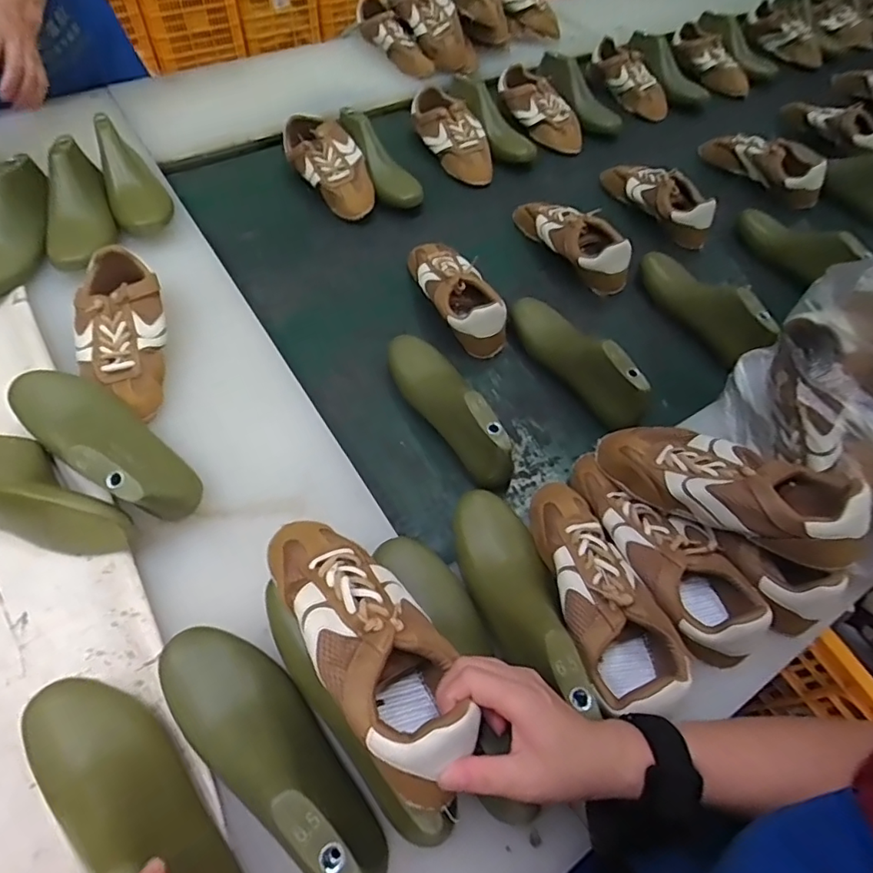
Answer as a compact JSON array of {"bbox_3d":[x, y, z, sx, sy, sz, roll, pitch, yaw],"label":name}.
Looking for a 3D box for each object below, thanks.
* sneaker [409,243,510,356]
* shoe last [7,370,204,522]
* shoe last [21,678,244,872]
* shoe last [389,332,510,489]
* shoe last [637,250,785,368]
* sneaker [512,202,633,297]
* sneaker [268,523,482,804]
[{"bbox_3d":[0.027,-0.205,0.759,0.091,0.068,0.214,-21,61,-15],"label":"sneaker"},{"bbox_3d":[-0.339,0.010,0.542,0.228,0.077,0.078,35,63,18],"label":"shoe last"},{"bbox_3d":[-0.212,0.255,0.369,0.233,0.077,0.074,34,59,20],"label":"shoe last"},{"bbox_3d":[0.019,-0.043,0.637,0.077,0.092,0.241,-22,61,-16],"label":"shoe last"},{"bbox_3d":[0.375,-0.197,0.763,0.066,0.090,0.245,-13,59,-11],"label":"shoe last"},{"bbox_3d":[0.211,-0.312,0.847,0.079,0.078,0.223,-25,62,-17],"label":"sneaker"},{"bbox_3d":[-0.049,0.142,0.392,0.083,0.074,0.219,-26,52,-21],"label":"sneaker"}]

